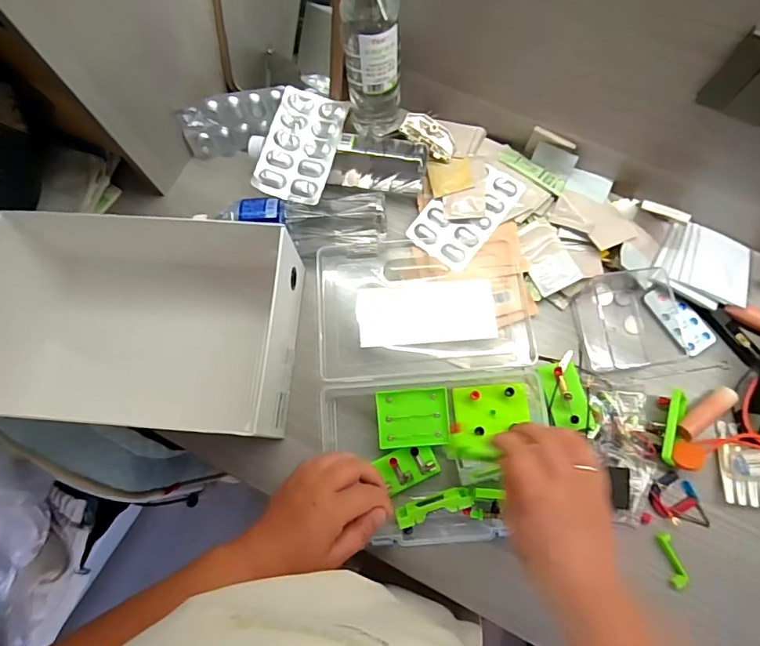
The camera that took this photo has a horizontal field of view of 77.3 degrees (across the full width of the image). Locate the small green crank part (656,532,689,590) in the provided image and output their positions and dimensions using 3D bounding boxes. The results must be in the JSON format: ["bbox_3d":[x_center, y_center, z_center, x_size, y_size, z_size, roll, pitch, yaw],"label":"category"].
[{"bbox_3d":[0.291,0.236,0.472,0.018,0.004,0.051,-13,76,-4],"label":"small green crank part"}]

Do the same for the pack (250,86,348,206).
[{"bbox_3d":[-0.091,-0.204,0.548,0.081,0.006,0.133,16,80,2],"label":"pack"}]

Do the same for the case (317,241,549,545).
[{"bbox_3d":[0.055,0.060,0.516,0.231,0.037,0.316,-4,75,0],"label":"case"}]

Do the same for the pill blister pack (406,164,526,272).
[{"bbox_3d":[0.103,-0.134,0.568,0.081,0.005,0.138,38,84,10],"label":"pill blister pack"}]

